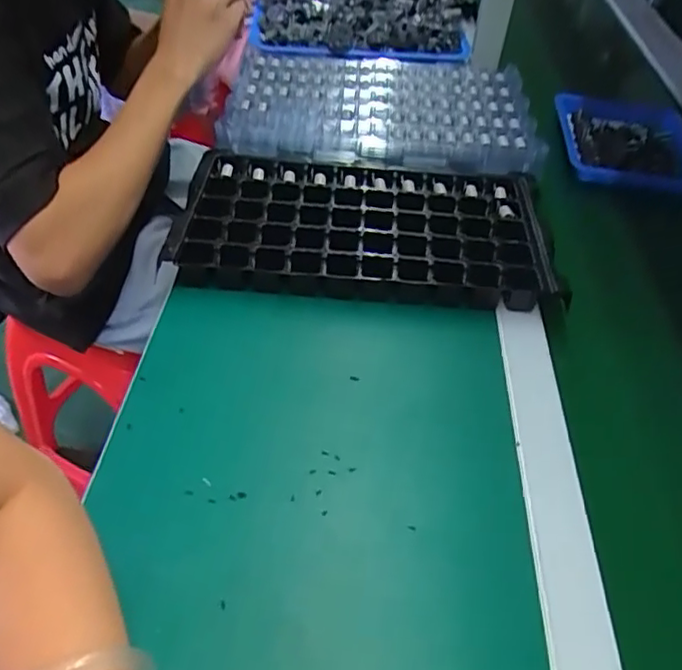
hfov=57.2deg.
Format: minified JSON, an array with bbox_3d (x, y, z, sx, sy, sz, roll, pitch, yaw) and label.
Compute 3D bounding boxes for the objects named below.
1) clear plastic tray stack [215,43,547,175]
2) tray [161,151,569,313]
[{"bbox_3d":[0.048,-0.282,0.774,0.374,0.044,0.258,8,45,5],"label":"clear plastic tray stack"},{"bbox_3d":[0.025,-0.106,0.628,0.355,0.037,0.190,4,44,1],"label":"tray"}]

